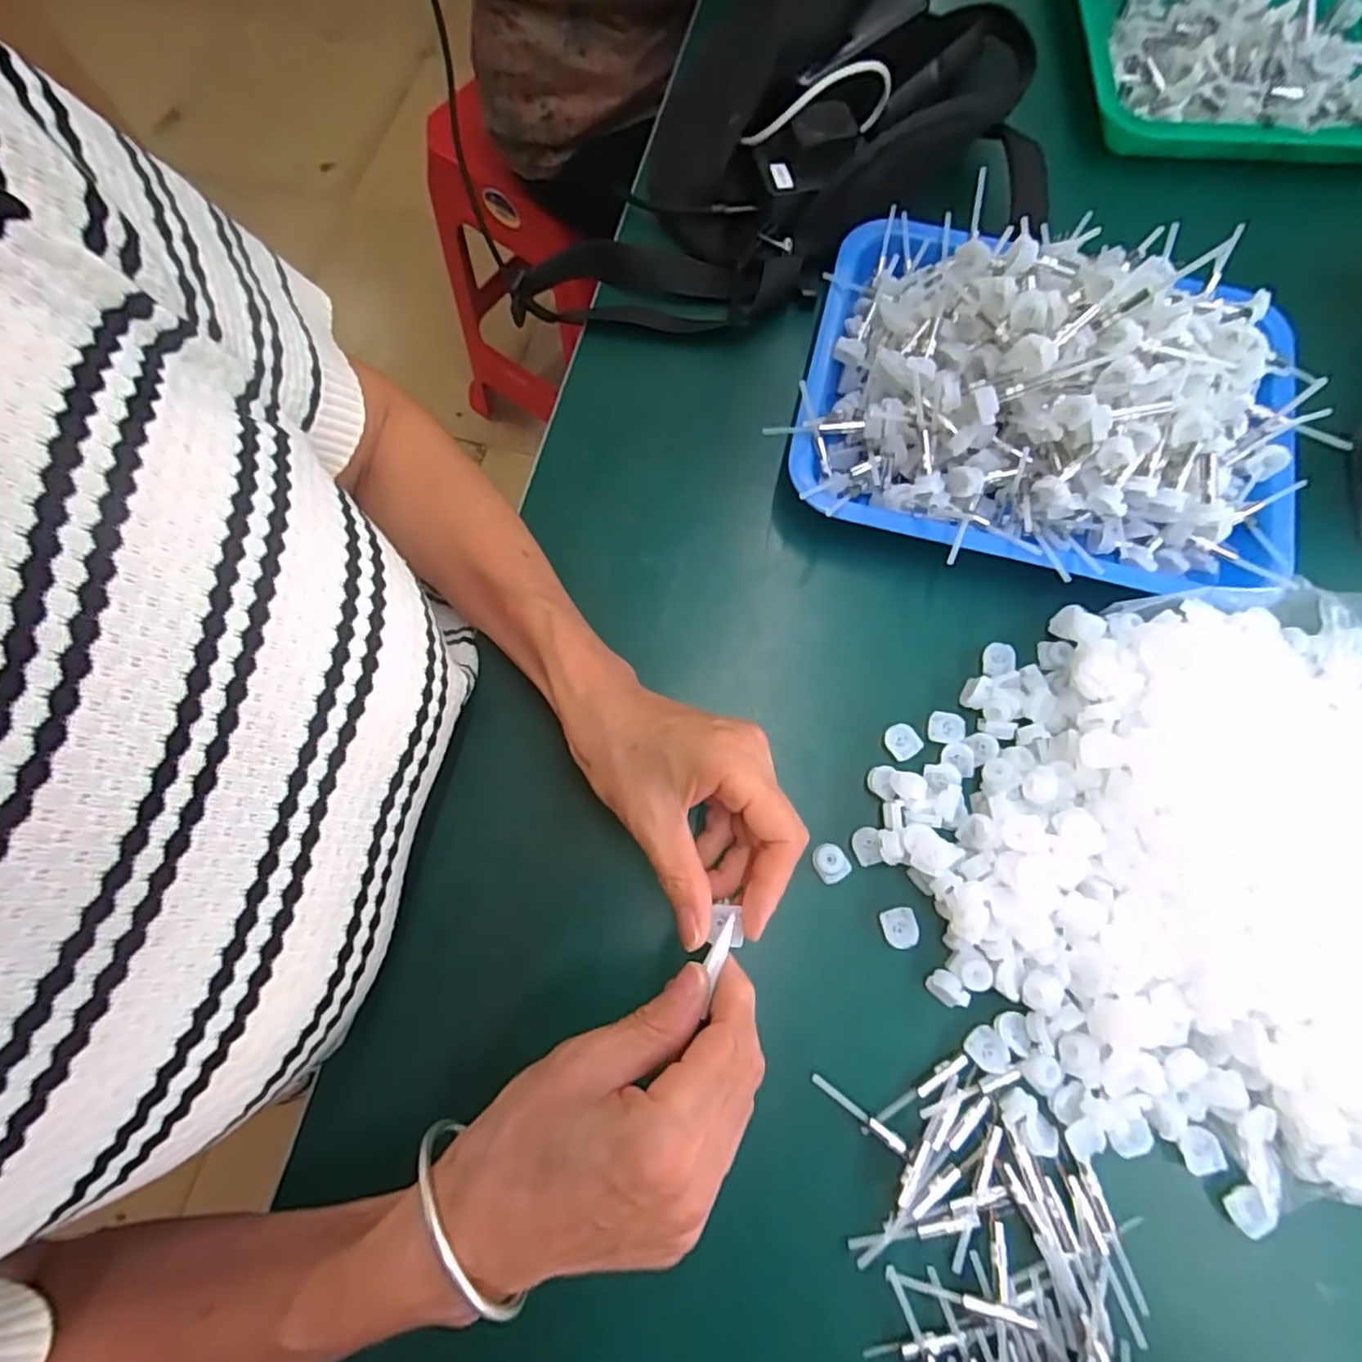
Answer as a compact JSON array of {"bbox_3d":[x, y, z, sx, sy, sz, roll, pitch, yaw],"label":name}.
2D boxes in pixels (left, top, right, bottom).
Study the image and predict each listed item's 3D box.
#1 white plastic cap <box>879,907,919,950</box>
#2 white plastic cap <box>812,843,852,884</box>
[{"bbox_3d":[0.111,0.125,0.329,0.018,0.006,0.019,-10,75,-2],"label":"white plastic cap"},{"bbox_3d":[0.078,0.094,0.337,0.017,0.005,0.020,-28,76,-7],"label":"white plastic cap"}]

